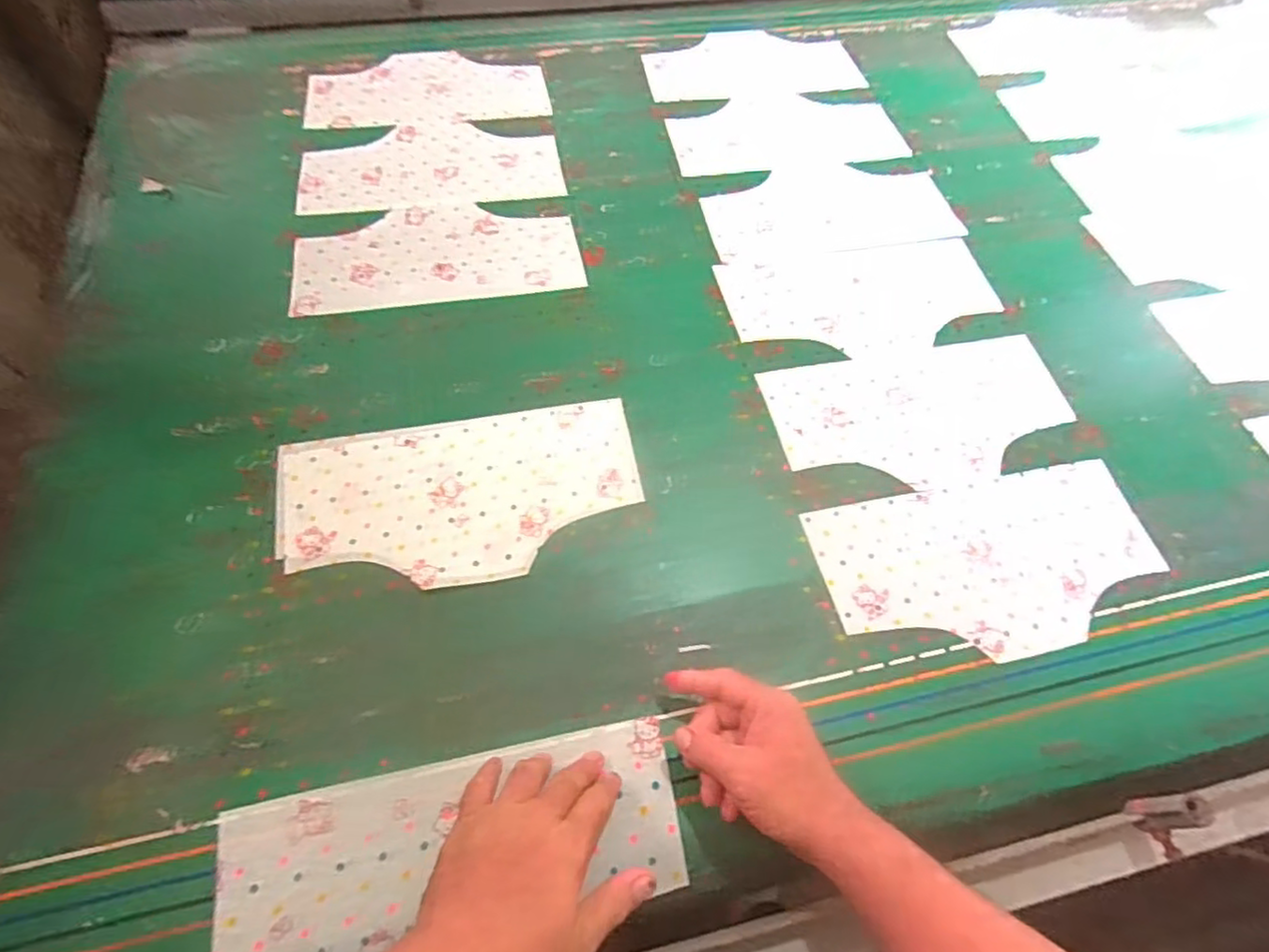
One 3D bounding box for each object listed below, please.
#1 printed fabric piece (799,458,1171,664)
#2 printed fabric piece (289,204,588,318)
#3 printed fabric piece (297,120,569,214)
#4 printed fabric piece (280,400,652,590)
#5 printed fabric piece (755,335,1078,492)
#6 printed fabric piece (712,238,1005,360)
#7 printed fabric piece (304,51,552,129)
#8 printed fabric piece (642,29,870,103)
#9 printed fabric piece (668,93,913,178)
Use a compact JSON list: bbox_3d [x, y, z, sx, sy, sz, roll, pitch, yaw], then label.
[{"bbox_3d":[0.333,0.080,0.604,0.319,0.009,0.163,-10,62,-8],"label":"printed fabric piece"},{"bbox_3d":[-0.229,-0.262,0.765,0.319,0.007,0.158,-8,62,-7],"label":"printed fabric piece"},{"bbox_3d":[-0.259,-0.405,0.842,0.321,0.007,0.163,-6,61,-6],"label":"printed fabric piece"},{"bbox_3d":[-0.160,0.018,0.607,0.327,0.008,0.170,-8,62,-7],"label":"printed fabric piece"},{"bbox_3d":[0.306,-0.067,0.686,0.320,0.009,0.164,-11,62,-8],"label":"printed fabric piece"},{"bbox_3d":[0.271,-0.210,0.768,0.323,0.008,0.165,-9,60,-9],"label":"printed fabric piece"},{"bbox_3d":[-0.294,-0.556,0.925,0.323,0.005,0.180,-8,62,-7],"label":"printed fabric piece"},{"bbox_3d":[0.180,-0.641,1.009,0.331,0.006,0.168,-8,62,-8],"label":"printed fabric piece"},{"bbox_3d":[0.205,-0.476,0.896,0.315,0.004,0.157,-9,62,-8],"label":"printed fabric piece"}]

